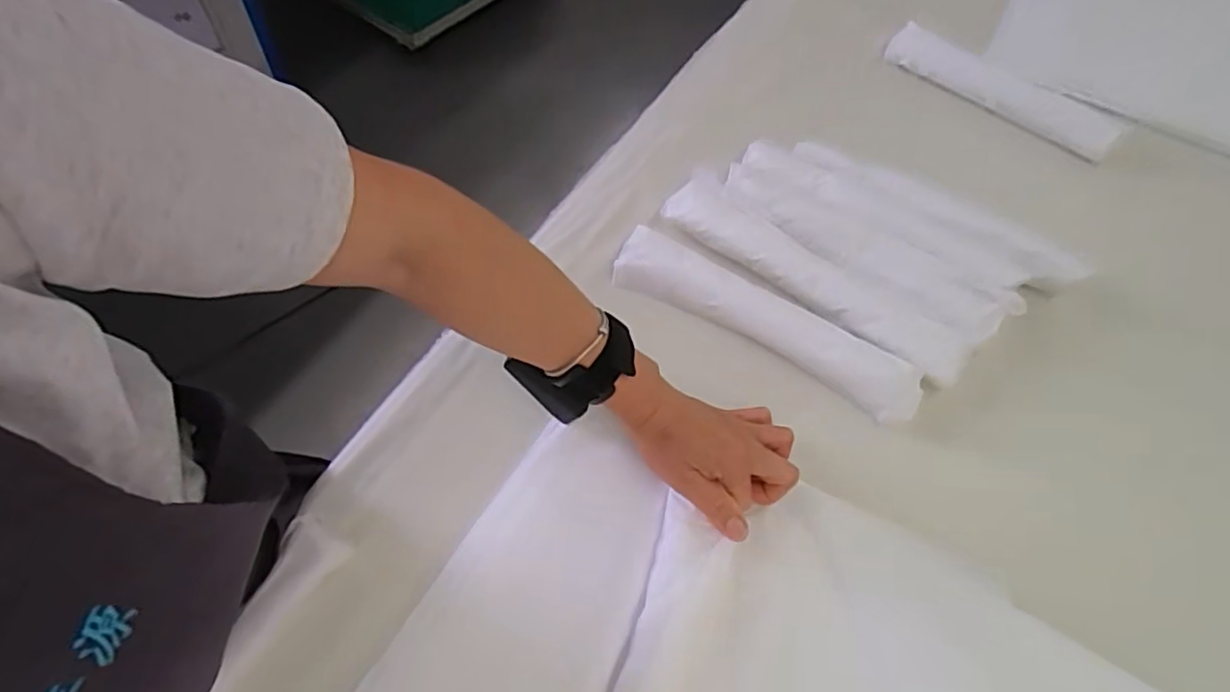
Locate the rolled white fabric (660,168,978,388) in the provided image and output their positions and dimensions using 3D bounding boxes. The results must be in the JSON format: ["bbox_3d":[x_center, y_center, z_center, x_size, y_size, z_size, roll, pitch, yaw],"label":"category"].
[{"bbox_3d":[0.174,-0.063,0.567,0.292,0.036,0.060,35,64,16],"label":"rolled white fabric"}]

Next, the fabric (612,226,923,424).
[{"bbox_3d":[0.128,-0.021,0.543,0.279,0.036,0.054,28,62,12],"label":"fabric"}]

